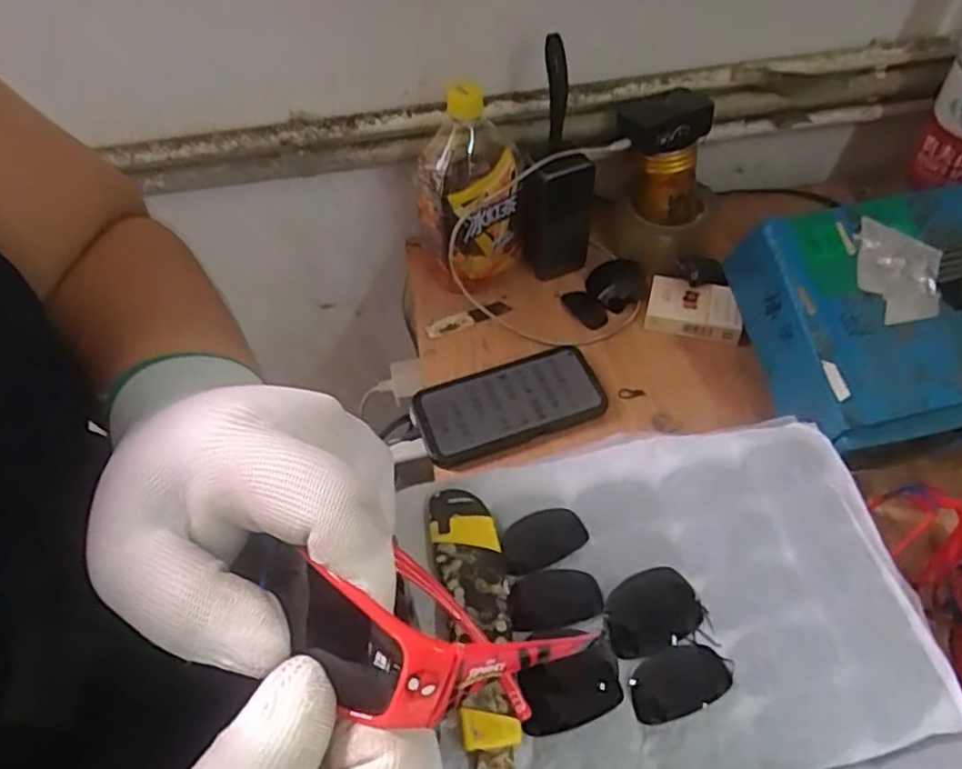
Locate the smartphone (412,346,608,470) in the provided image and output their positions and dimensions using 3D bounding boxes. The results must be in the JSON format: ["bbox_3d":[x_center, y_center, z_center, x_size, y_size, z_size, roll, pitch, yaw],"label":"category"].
[{"bbox_3d":[0.025,0.015,0.613,0.162,0.015,0.081,-19,53,-10],"label":"smartphone"}]

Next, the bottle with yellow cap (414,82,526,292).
[{"bbox_3d":[-0.012,-0.179,0.649,0.093,0.207,0.089,-8,52,-2],"label":"bottle with yellow cap"}]

